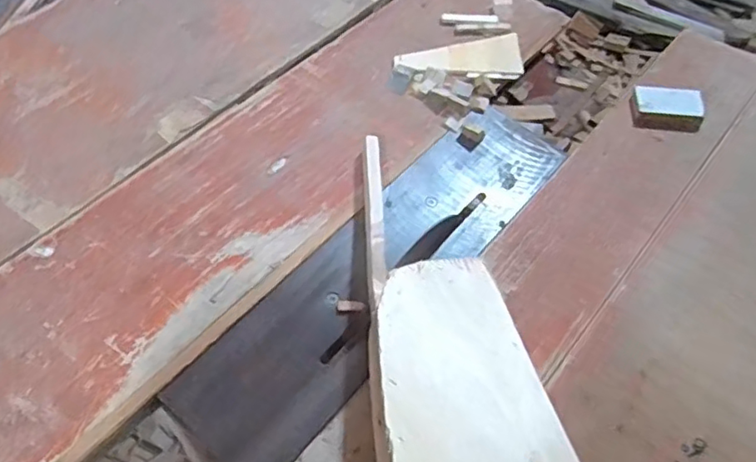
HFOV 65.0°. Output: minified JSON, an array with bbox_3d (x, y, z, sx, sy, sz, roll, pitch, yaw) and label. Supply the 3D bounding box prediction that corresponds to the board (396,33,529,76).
[{"bbox_3d":[0.126,-0.276,0.940,0.197,0.019,0.089,2,54,-2],"label":"board"}]

